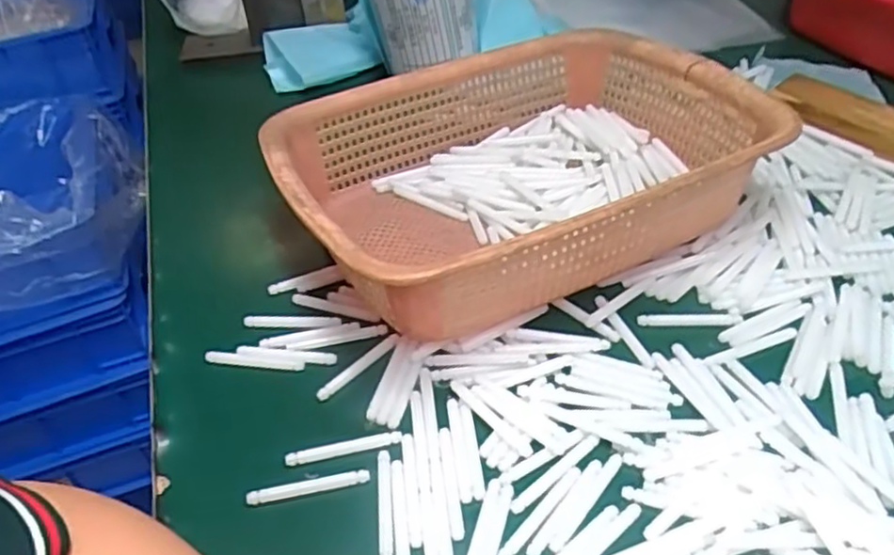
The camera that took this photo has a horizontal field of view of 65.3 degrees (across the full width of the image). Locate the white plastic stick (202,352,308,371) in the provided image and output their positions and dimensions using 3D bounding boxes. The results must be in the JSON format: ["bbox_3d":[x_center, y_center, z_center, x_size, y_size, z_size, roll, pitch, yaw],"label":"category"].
[{"bbox_3d":[-0.110,0.047,0.397,0.057,0.005,0.006,2,43,10],"label":"white plastic stick"}]

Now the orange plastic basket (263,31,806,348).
[{"bbox_3d":[0.045,-0.069,0.447,0.282,0.085,0.204,-24,45,-17],"label":"orange plastic basket"}]

